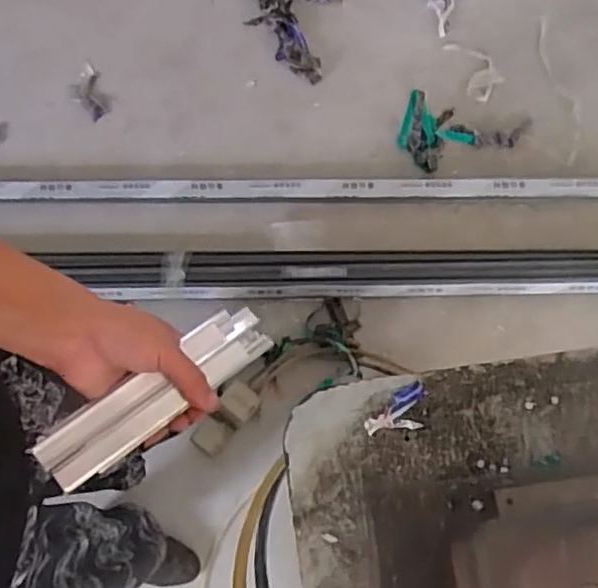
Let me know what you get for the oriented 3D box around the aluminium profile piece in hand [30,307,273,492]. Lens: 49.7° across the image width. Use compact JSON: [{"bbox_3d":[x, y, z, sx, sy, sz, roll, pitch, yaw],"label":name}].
[{"bbox_3d":[-0.107,0.075,0.496,0.188,0.018,0.047,-36,80,-19],"label":"aluminium profile piece in hand"}]

